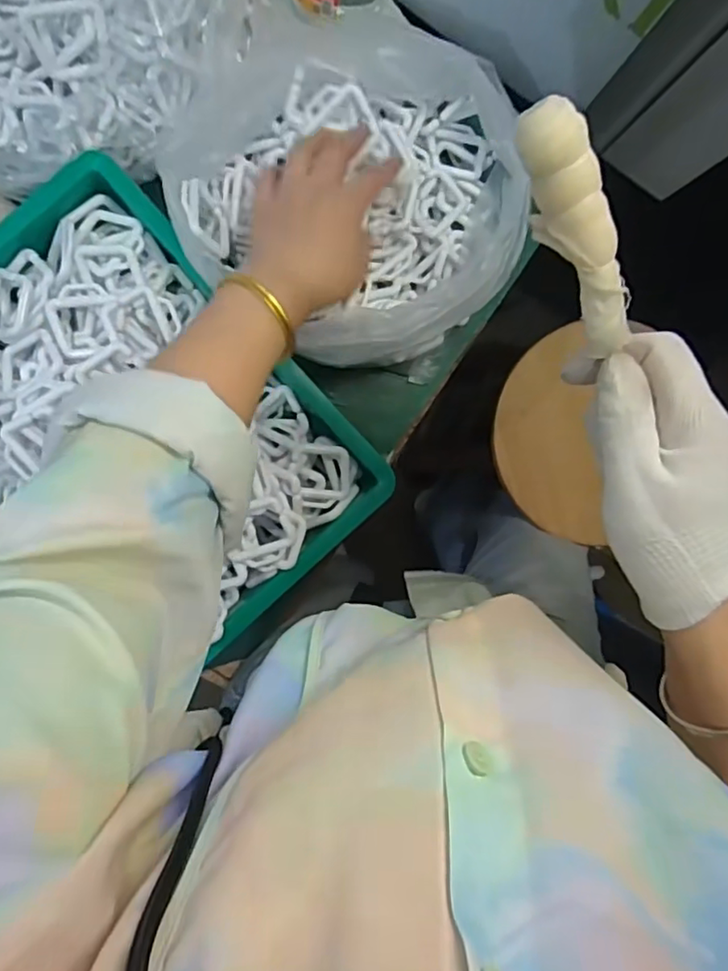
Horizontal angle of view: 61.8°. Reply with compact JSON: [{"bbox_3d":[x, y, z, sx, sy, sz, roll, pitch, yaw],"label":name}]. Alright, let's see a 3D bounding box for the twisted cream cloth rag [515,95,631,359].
[{"bbox_3d":[0.087,-0.098,0.243,0.022,0.016,0.102,-35,122,-3],"label":"twisted cream cloth rag"}]

